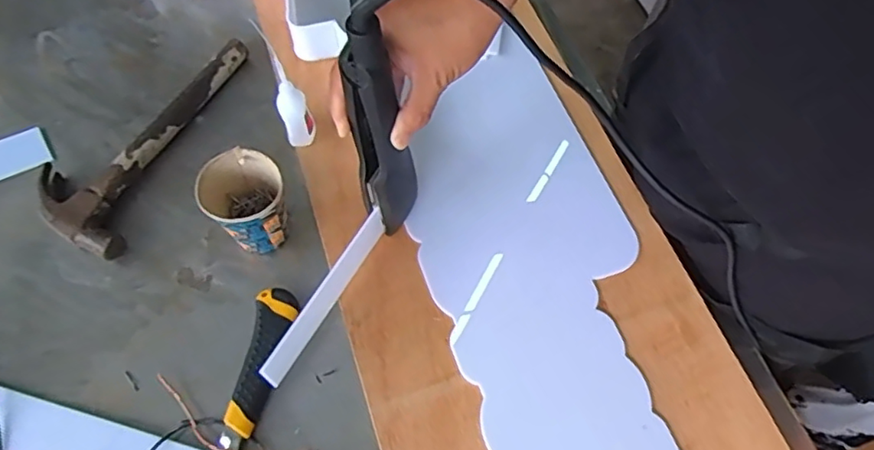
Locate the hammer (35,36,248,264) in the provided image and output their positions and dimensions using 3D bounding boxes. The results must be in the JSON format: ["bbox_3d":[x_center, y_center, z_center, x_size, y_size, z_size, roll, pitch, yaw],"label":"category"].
[{"bbox_3d":[-0.337,-0.109,0.657,0.120,0.030,0.294,18,64,9],"label":"hammer"}]

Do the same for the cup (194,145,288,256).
[{"bbox_3d":[-0.183,-0.017,0.578,0.071,0.093,0.074,0,63,0],"label":"cup"}]

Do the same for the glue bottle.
[{"bbox_3d":[-0.150,-0.132,0.591,0.031,0.161,0.031,-20,65,-10],"label":"glue bottle"}]

